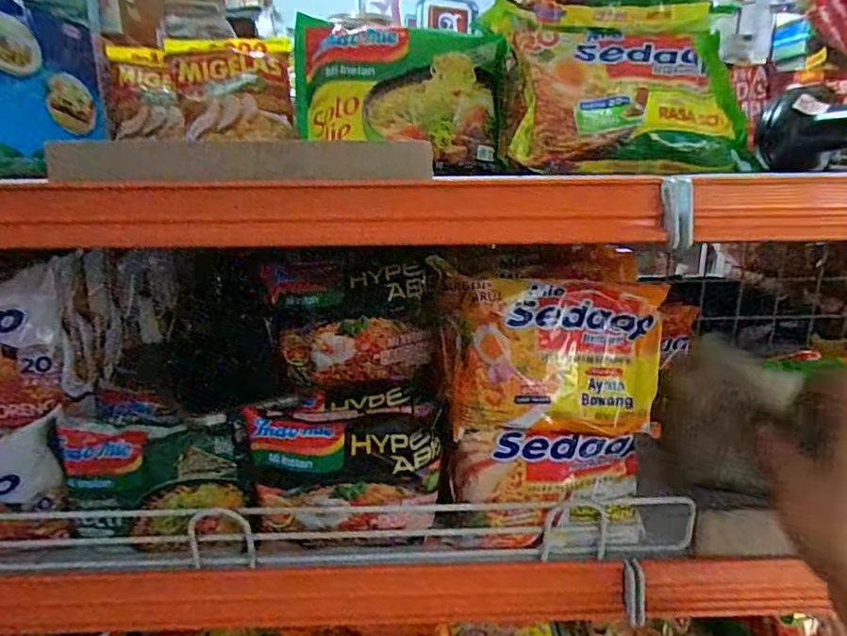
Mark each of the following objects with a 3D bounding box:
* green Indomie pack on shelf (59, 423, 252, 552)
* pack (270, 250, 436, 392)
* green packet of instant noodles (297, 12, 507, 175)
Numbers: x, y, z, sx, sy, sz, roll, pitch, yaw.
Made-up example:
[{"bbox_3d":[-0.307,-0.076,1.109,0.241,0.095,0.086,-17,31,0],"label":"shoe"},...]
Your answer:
[{"bbox_3d":[-0.172,0.112,0.350,0.112,0.085,0.020,-1,15,-1],"label":"green Indomie pack on shelf"},{"bbox_3d":[-0.053,-0.001,0.406,0.118,0.098,0.032,-1,4,-6],"label":"pack"},{"bbox_3d":[-0.016,-0.151,0.363,0.137,0.093,0.043,0,15,3],"label":"green packet of instant noodles"}]

